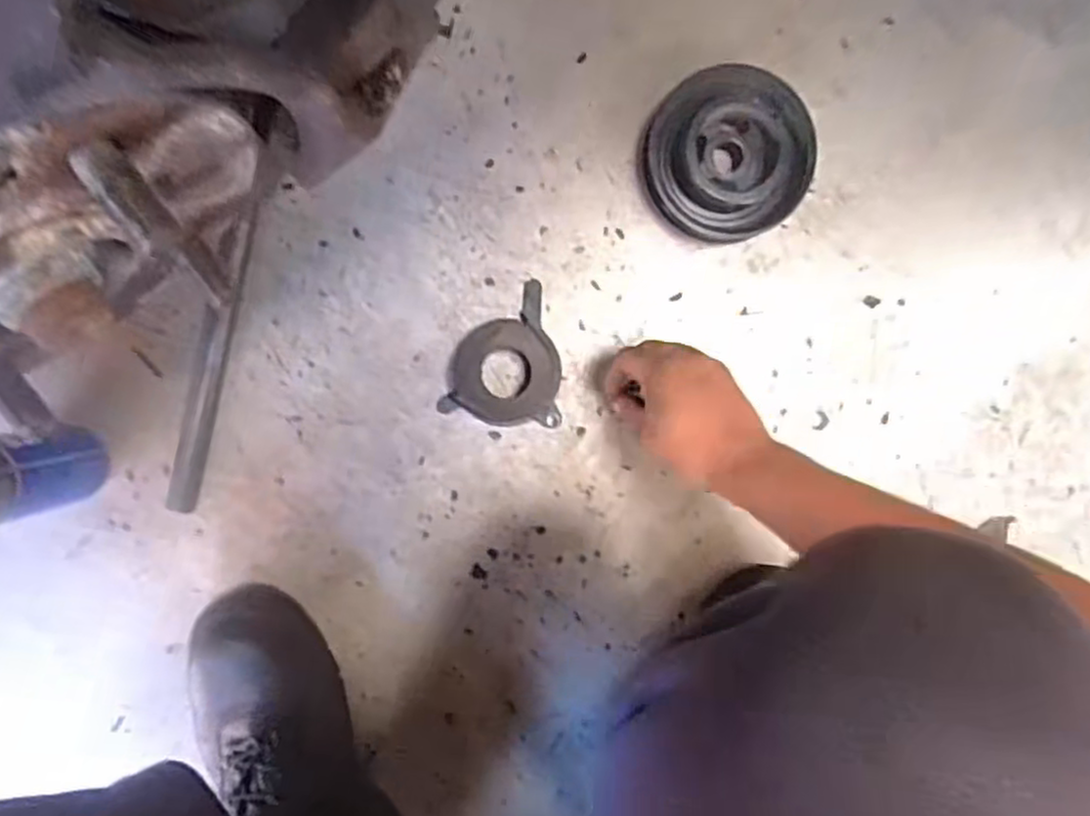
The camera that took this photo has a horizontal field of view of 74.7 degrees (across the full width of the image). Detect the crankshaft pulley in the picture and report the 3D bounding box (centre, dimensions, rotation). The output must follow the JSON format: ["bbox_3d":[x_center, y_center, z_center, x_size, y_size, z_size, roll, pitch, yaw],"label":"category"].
[{"bbox_3d":[0.149,-0.208,0.584,0.127,0.053,0.130,3,93,-2],"label":"crankshaft pulley"}]

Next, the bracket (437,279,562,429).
[{"bbox_3d":[-0.036,-0.045,0.608,0.099,0.018,0.120,2,93,-2],"label":"bracket"}]

